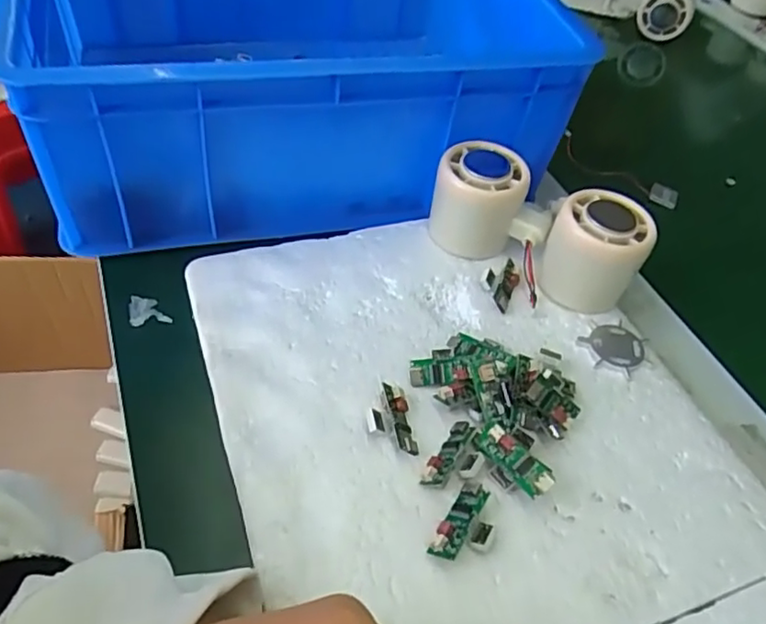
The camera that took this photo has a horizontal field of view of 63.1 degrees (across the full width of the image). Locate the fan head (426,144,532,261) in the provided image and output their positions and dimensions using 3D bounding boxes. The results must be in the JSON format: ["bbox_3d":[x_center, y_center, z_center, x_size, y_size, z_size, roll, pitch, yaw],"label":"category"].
[{"bbox_3d":[0.059,-0.070,0.399,0.054,0.058,0.041,7,49,1],"label":"fan head"}]

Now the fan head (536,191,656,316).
[{"bbox_3d":[0.129,-0.037,0.381,0.055,0.056,0.049,27,52,17],"label":"fan head"}]

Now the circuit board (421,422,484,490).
[{"bbox_3d":[0.036,0.072,0.302,0.022,0.006,0.039,30,53,19],"label":"circuit board"}]

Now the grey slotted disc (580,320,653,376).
[{"bbox_3d":[0.135,0.020,0.366,0.038,0.004,0.034,11,49,4],"label":"grey slotted disc"}]

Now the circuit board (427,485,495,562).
[{"bbox_3d":[0.038,0.097,0.280,0.023,0.010,0.038,26,52,16],"label":"circuit board"}]

